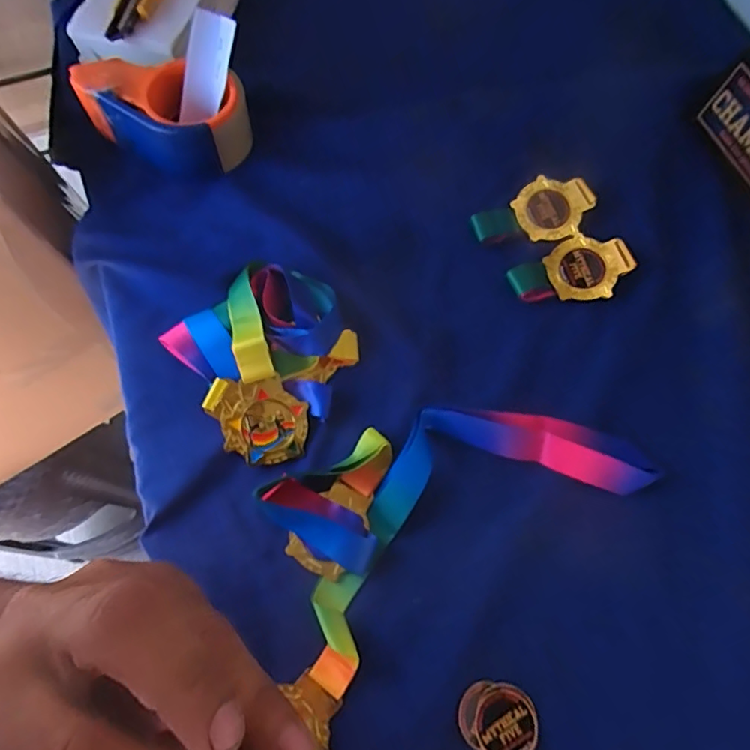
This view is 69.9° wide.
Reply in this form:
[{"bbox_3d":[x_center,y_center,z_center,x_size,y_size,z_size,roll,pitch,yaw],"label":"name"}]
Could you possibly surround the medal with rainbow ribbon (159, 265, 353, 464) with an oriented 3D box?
[{"bbox_3d":[-0.080,-0.014,0.423,0.127,0.031,0.141,-31,72,-10],"label":"medal with rainbow ribbon"}]

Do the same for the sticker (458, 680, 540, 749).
[{"bbox_3d":[0.082,0.227,0.354,0.052,0.004,0.044,27,72,10],"label":"sticker"}]

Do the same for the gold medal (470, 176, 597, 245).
[{"bbox_3d":[0.143,-0.141,0.475,0.107,0.011,0.058,-30,72,-10],"label":"gold medal"}]

